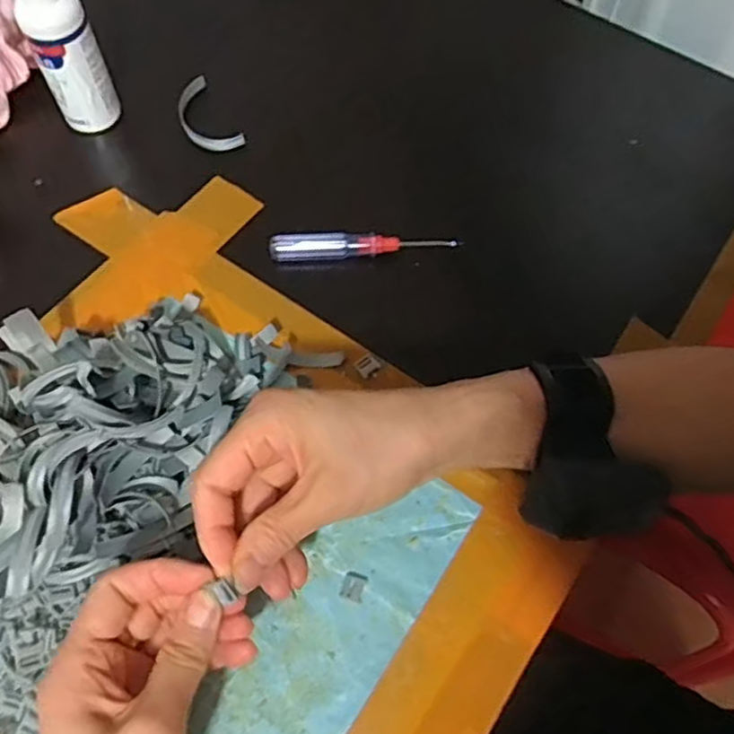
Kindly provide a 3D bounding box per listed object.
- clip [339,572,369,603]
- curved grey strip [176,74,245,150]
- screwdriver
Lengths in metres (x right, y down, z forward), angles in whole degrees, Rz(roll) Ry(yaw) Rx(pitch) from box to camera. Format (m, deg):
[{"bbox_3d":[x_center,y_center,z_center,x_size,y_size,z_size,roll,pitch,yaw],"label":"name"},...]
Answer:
[{"bbox_3d":[-0.007,0.113,0.354,0.012,0.004,0.014,14,65,6],"label":"clip"},{"bbox_3d":[-0.116,-0.178,0.490,0.032,0.016,0.070,-28,68,-14],"label":"curved grey strip"},{"bbox_3d":[-0.002,-0.077,0.445,0.119,0.013,0.014,0,64,-1],"label":"screwdriver"}]

